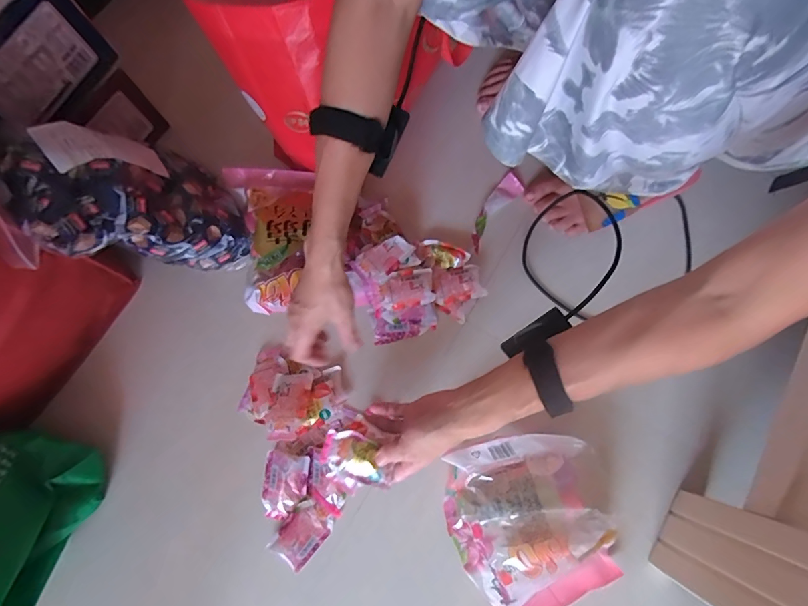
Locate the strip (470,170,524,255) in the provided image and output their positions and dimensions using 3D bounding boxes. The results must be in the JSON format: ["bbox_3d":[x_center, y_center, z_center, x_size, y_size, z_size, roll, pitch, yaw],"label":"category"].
[{"bbox_3d":[0.128,-0.134,0.577,0.035,0.008,0.128,37,79,9],"label":"strip"}]

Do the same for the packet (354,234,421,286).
[{"bbox_3d":[-0.022,-0.058,0.528,0.078,0.009,0.048,-28,106,-12],"label":"packet"}]

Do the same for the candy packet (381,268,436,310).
[{"bbox_3d":[0.005,-0.018,0.532,0.068,0.015,0.049,-11,76,-2],"label":"candy packet"}]

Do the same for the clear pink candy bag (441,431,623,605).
[{"bbox_3d":[0.149,0.242,0.460,0.187,0.070,0.188,-19,76,-4],"label":"clear pink candy bag"}]

